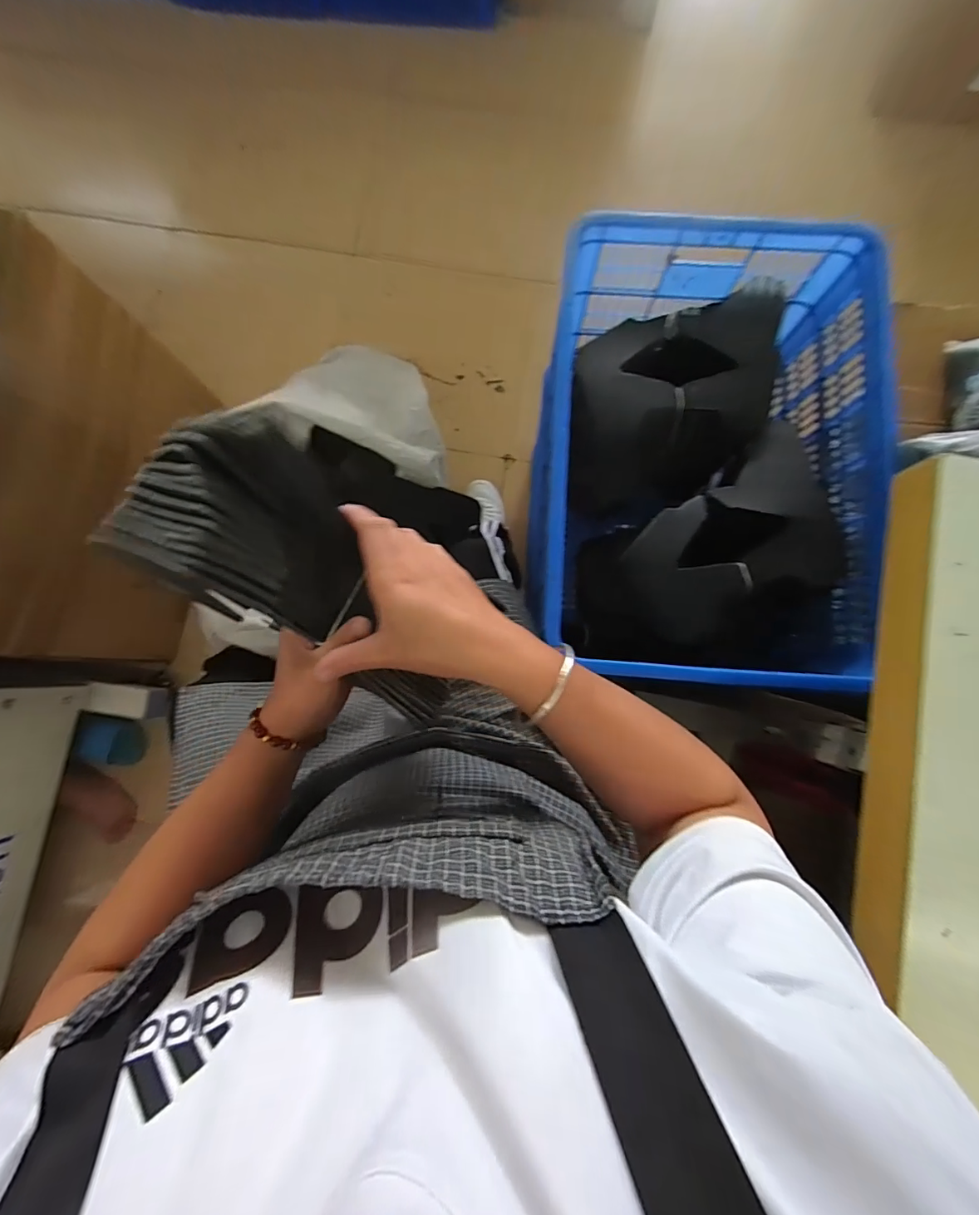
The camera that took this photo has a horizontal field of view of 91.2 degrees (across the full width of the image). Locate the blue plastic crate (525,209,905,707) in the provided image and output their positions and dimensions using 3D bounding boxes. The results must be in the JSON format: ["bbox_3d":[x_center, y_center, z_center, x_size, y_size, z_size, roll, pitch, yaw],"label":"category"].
[{"bbox_3d":[0.288,-0.207,0.703,0.404,0.253,0.568,4,82,1],"label":"blue plastic crate"}]

